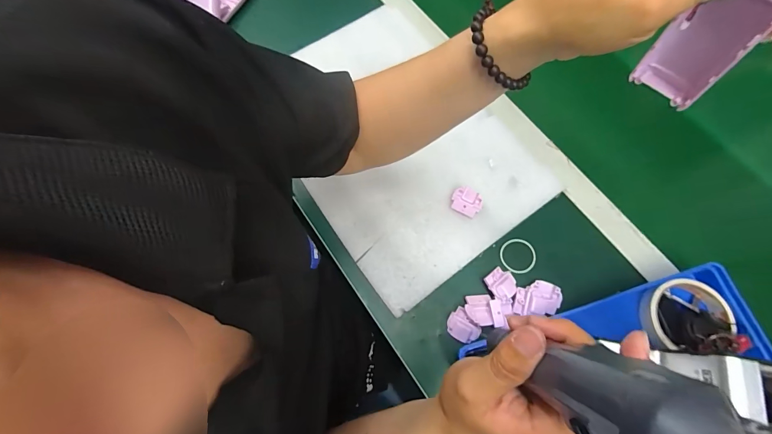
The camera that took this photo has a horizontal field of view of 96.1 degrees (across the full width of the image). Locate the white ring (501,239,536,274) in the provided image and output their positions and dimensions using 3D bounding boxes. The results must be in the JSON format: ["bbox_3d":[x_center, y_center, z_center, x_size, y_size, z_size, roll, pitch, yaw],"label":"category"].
[{"bbox_3d":[0.164,0.048,0.431,0.045,0.004,0.043,0,72,1],"label":"white ring"}]

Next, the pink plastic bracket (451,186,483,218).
[{"bbox_3d":[0.103,-0.019,0.442,0.037,0.014,0.034,33,75,11],"label":"pink plastic bracket"}]

